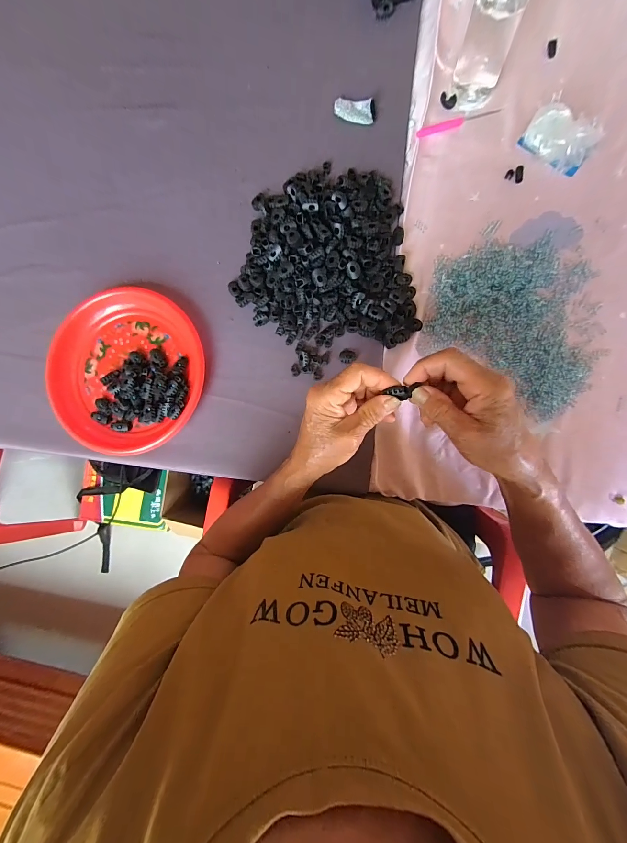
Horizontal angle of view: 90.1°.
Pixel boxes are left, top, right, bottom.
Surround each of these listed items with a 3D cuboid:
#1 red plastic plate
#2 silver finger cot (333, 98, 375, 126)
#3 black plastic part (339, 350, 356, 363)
[{"bbox_3d":[-0.260,-0.073,0.433,0.224,0.036,0.213,0,87,5],"label":"red plastic plate"},{"bbox_3d":[0.057,-0.424,0.426,0.055,0.016,0.024,12,89,5],"label":"silver finger cot"},{"bbox_3d":[0.046,-0.087,0.418,0.022,0.005,0.017,-5,87,5],"label":"black plastic part"}]

